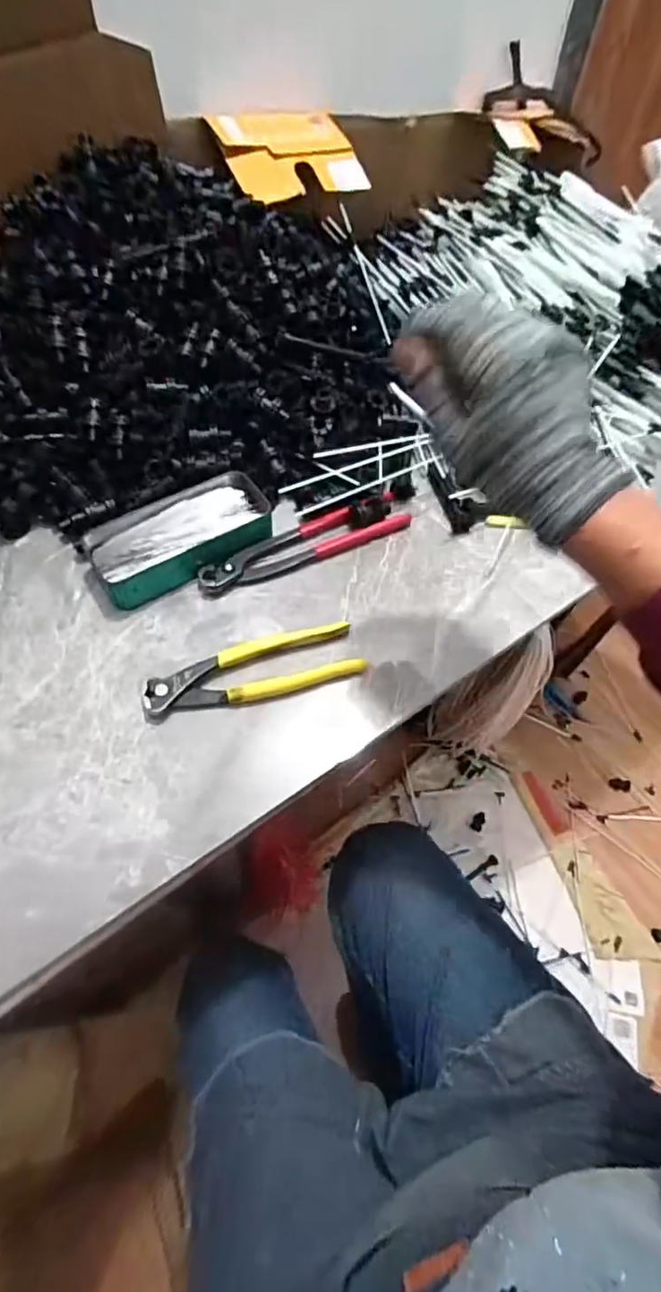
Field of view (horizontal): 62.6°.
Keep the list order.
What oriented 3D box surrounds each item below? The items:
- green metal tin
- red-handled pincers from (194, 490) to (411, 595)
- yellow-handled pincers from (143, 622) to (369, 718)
[{"bbox_3d":[-0.122,-0.091,0.469,0.154,0.029,0.069,-34,66,-19],"label":"green metal tin"},{"bbox_3d":[-0.022,-0.092,0.483,0.197,0.017,0.040,-25,64,-15],"label":"red-handled pincers"},{"bbox_3d":[-0.058,0.020,0.415,0.163,0.016,0.044,-15,61,-10],"label":"yellow-handled pincers"}]

